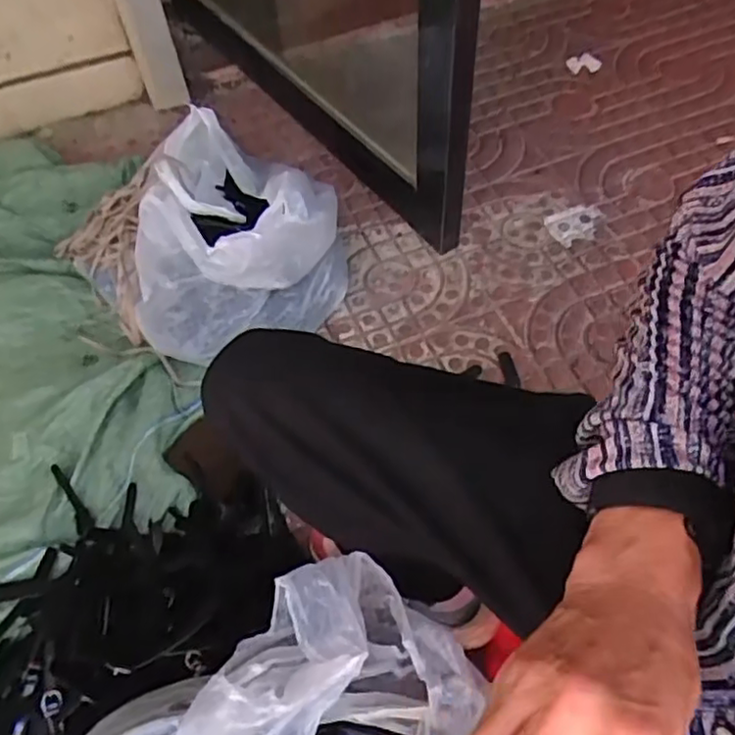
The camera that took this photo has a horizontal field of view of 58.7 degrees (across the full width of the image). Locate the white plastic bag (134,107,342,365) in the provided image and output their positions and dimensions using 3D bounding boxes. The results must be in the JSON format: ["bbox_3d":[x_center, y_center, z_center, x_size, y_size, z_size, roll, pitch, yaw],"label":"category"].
[{"bbox_3d":[-0.207,-0.233,0.997,0.321,0.215,0.407,-16,56,-7],"label":"white plastic bag"}]

